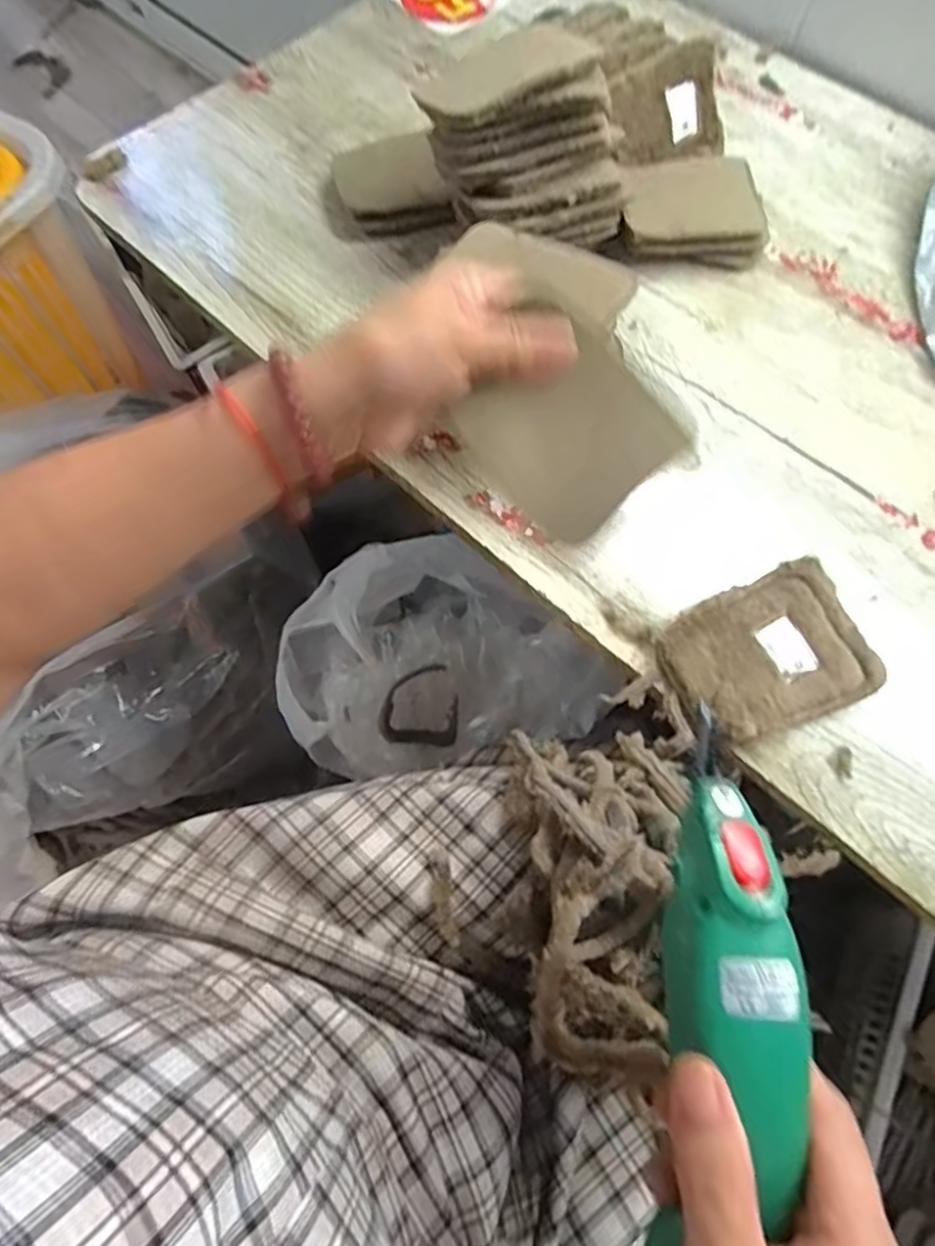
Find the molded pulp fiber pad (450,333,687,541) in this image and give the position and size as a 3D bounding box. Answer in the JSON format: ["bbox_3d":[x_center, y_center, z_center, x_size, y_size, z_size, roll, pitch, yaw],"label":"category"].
[{"bbox_3d":[0.048,-0.087,0.300,0.076,0.006,0.084,-39,110,15],"label":"molded pulp fiber pad"}]

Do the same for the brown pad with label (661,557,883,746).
[{"bbox_3d":[0.186,0.020,0.401,0.125,0.015,0.093,-21,71,-8],"label":"brown pad with label"}]

